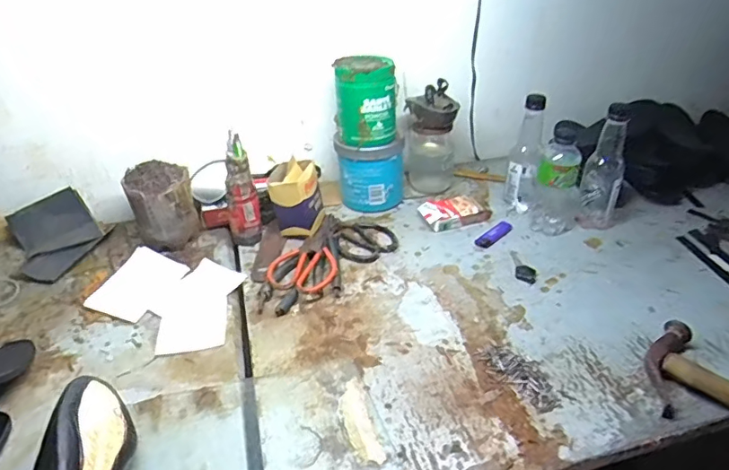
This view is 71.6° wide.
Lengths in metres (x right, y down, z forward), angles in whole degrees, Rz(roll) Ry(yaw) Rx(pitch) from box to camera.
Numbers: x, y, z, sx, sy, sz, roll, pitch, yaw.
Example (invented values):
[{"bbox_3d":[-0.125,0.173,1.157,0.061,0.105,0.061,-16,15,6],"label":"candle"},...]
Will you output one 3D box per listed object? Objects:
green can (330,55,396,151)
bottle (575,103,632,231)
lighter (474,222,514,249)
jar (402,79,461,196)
[{"bbox_3d":[0.002,-0.221,0.831,0.094,0.122,0.094,-2,34,1],"label":"green can"},{"bbox_3d":[0.376,-0.101,0.790,0.062,0.195,0.057,14,37,23],"label":"bottle"},{"bbox_3d":[0.213,-0.002,0.827,0.080,0.015,0.021,-29,42,-33],"label":"lighter"},{"bbox_3d":[0.121,-0.174,0.930,0.093,0.198,0.097,2,34,7],"label":"jar"}]

